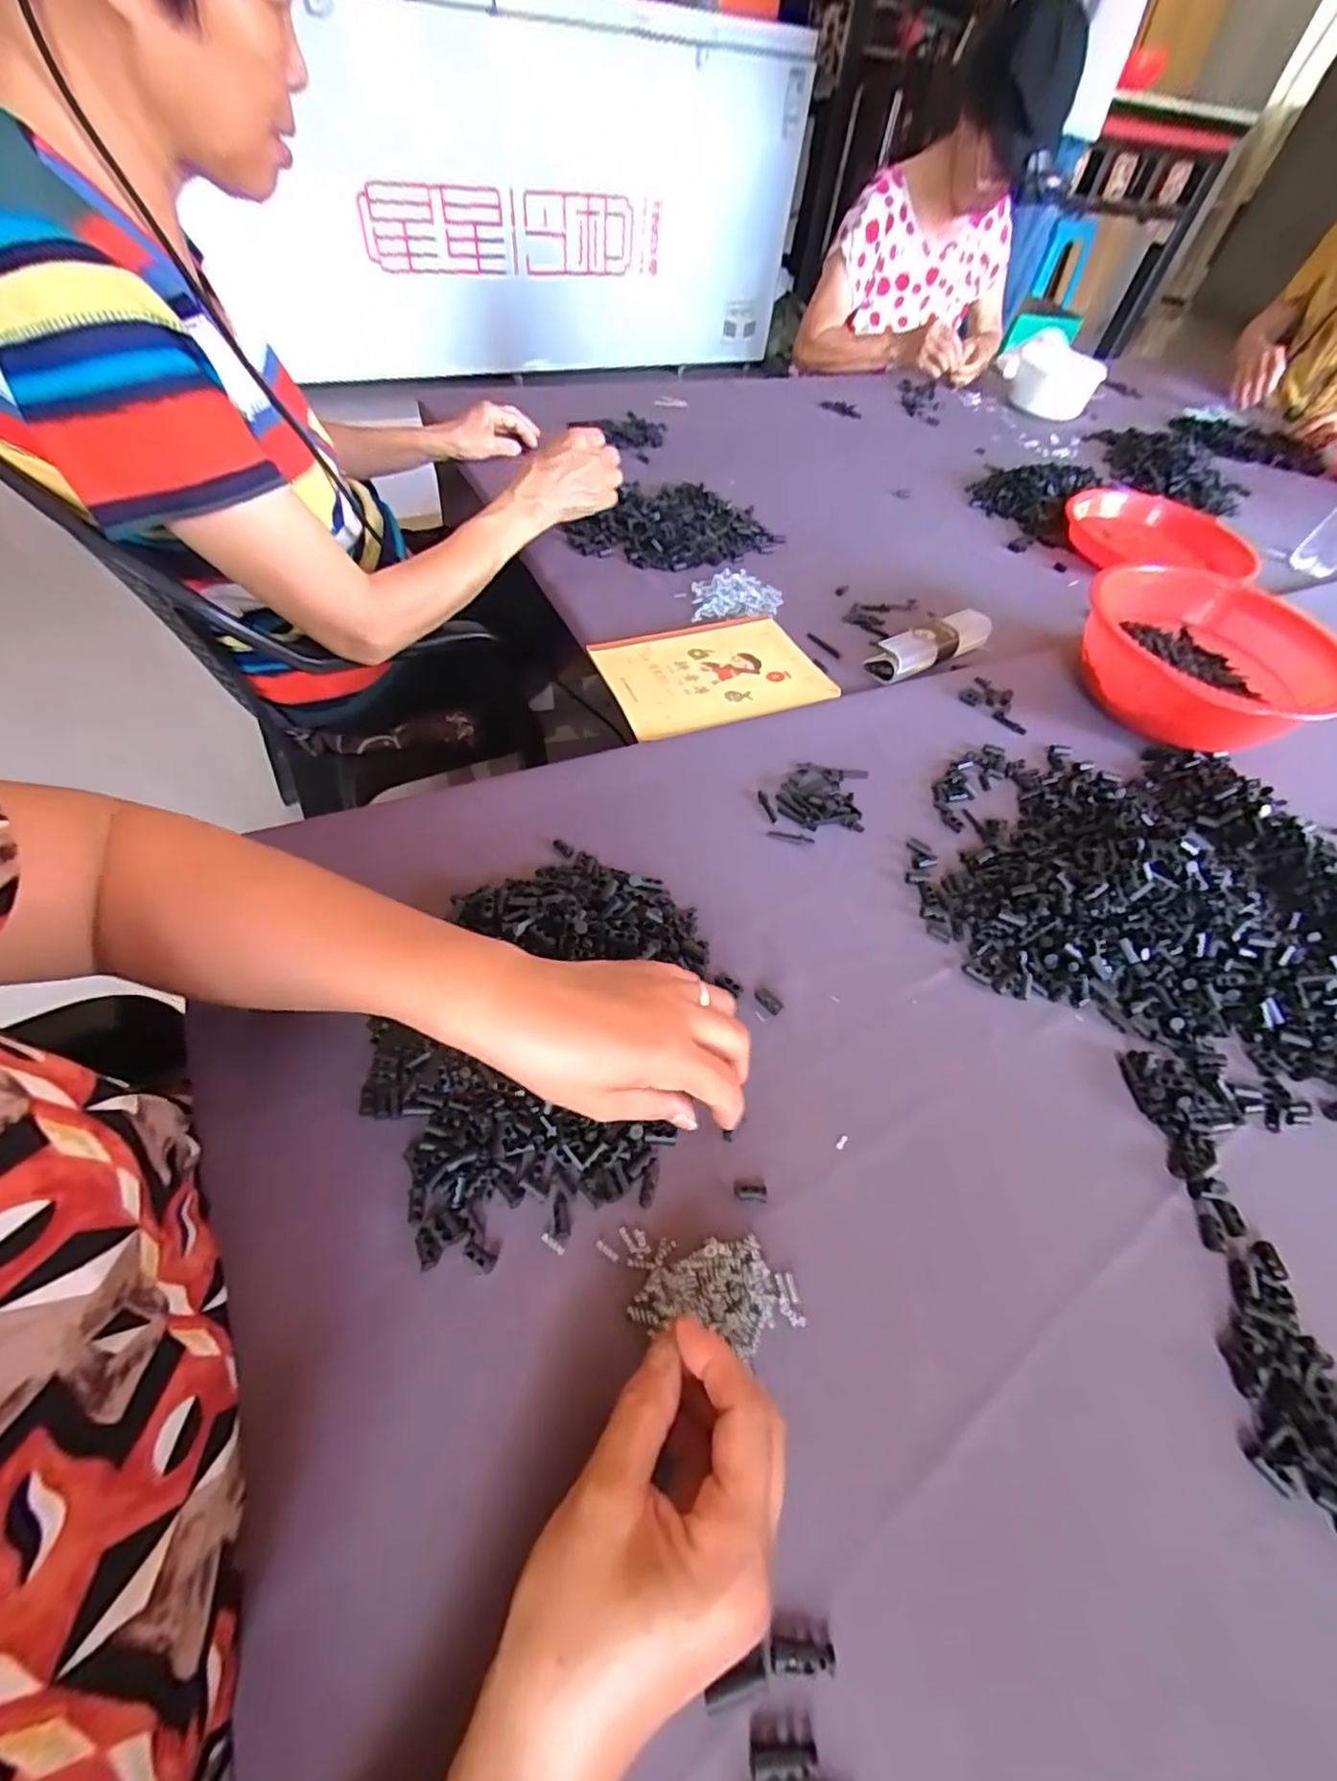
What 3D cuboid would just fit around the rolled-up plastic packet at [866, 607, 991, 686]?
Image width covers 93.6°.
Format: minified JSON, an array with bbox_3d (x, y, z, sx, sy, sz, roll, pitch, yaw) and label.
[{"bbox_3d":[0.283,-0.265,0.672,0.171,0.033,0.040,-27,60,-24],"label":"rolled-up plastic packet"}]

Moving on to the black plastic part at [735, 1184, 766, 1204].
[{"bbox_3d":[0.045,0.164,0.340,0.017,0.004,0.008,4,52,-3],"label":"black plastic part"}]

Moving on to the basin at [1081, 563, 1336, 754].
[{"bbox_3d":[0.534,-0.221,0.632,0.213,0.090,0.213,28,55,15],"label":"basin"}]

